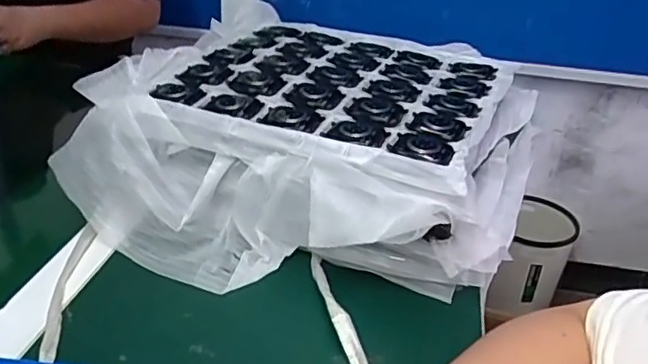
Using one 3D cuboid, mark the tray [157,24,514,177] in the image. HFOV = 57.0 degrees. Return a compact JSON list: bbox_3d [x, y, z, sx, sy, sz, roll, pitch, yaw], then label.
[{"bbox_3d":[0.009,-0.077,0.535,0.273,0.046,0.215,14,31,18],"label":"tray"}]

